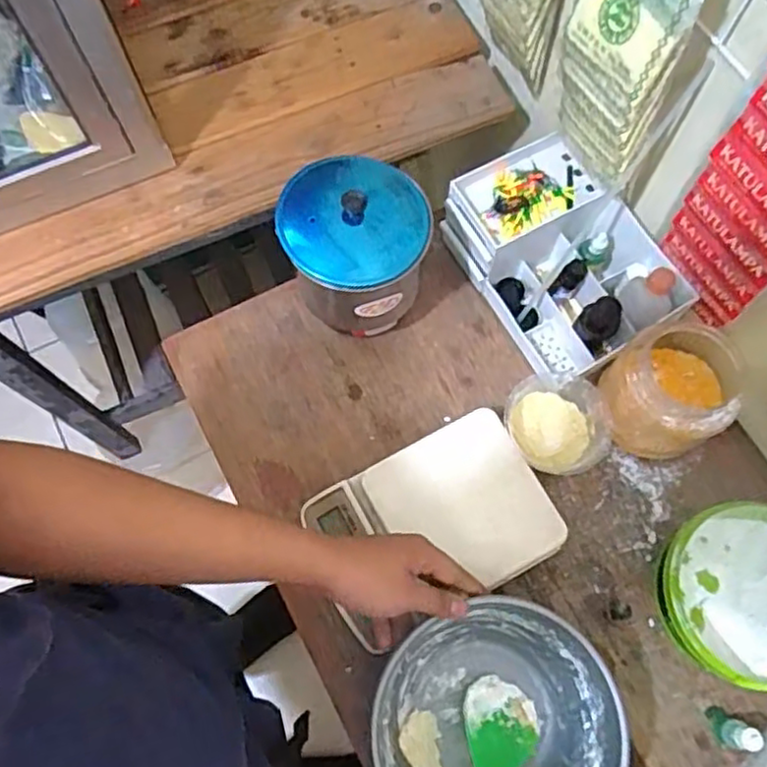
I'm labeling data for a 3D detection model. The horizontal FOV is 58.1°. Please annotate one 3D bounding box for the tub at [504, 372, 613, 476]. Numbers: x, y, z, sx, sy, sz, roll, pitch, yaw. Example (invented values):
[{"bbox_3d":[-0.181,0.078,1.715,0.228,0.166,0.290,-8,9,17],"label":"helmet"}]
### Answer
[{"bbox_3d":[0.169,0.043,0.692,0.094,0.053,0.098,0,71,0],"label":"tub"}]

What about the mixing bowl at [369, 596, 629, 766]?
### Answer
[{"bbox_3d":[0.090,0.286,0.583,0.187,0.110,0.179,0,75,-1],"label":"mixing bowl"}]

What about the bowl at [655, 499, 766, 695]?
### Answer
[{"bbox_3d":[0.331,0.191,0.630,0.153,0.060,0.152,0,71,0],"label":"bowl"}]

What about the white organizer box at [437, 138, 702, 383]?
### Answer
[{"bbox_3d":[0.187,-0.130,0.725,0.157,0.105,0.233,-32,74,-11],"label":"white organizer box"}]

